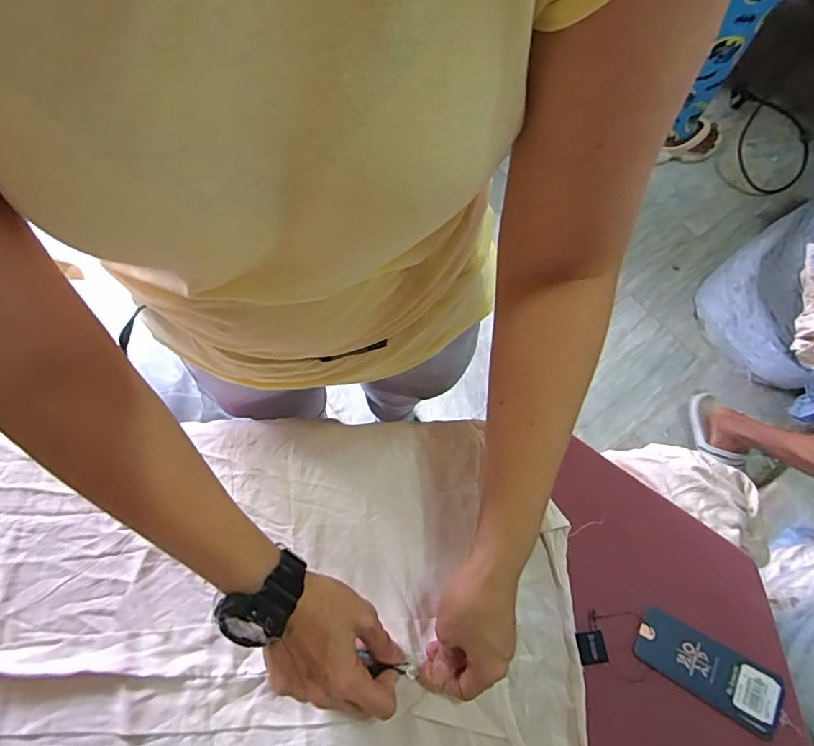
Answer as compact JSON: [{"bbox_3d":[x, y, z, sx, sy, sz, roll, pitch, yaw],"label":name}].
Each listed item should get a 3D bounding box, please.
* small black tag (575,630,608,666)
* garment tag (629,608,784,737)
[{"bbox_3d":[0.161,0.240,0.439,0.024,0.008,0.025,-7,67,-4],"label":"small black tag"},{"bbox_3d":[0.261,0.258,0.437,0.122,0.004,0.052,28,75,13],"label":"garment tag"}]

